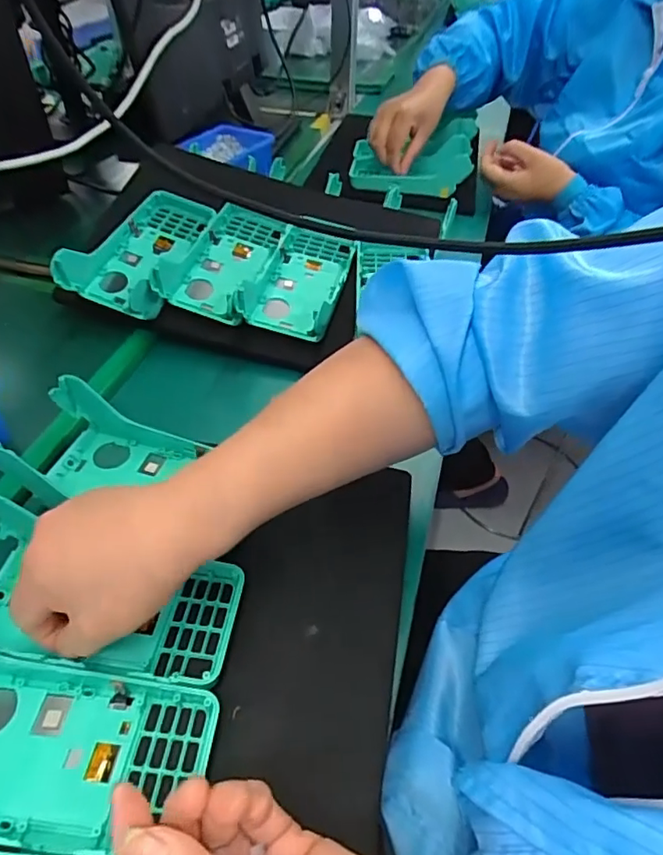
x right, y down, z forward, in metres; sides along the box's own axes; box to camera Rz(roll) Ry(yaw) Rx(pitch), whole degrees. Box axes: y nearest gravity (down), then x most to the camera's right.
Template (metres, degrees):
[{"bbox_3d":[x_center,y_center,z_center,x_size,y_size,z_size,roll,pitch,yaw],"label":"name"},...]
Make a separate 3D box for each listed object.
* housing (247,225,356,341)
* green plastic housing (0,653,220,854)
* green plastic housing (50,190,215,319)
[{"bbox_3d":[-0.027,-0.147,0.528,0.076,0.034,0.150,8,56,11],"label":"housing"},{"bbox_3d":[-0.148,0.150,0.258,0.163,0.053,0.080,4,39,5],"label":"green plastic housing"},{"bbox_3d":[-0.186,-0.169,0.522,0.088,0.053,0.165,7,39,9],"label":"green plastic housing"}]

